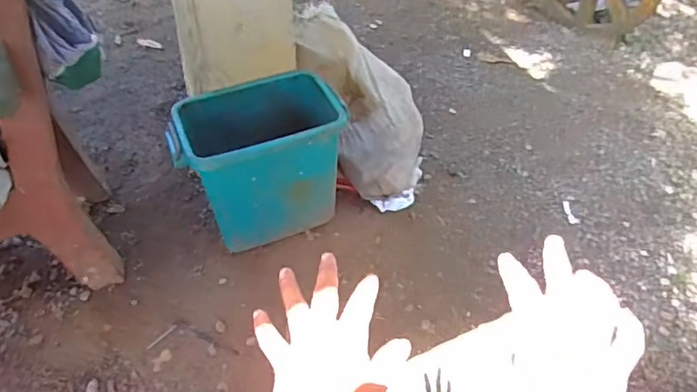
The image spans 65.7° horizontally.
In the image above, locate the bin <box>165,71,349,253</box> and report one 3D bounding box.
[{"bbox_3d":[-0.239,-0.098,1.535,0.432,0.390,0.266,-11,45,-12],"label":"bin"}]

